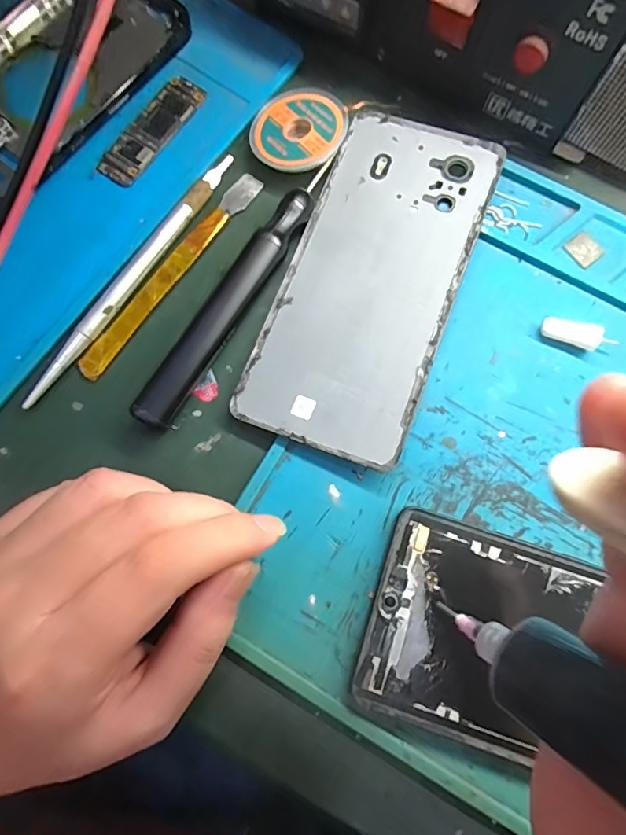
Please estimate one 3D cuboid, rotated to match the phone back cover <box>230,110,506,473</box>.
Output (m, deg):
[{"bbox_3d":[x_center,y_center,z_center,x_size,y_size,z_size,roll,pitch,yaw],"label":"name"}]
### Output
[{"bbox_3d":[0.027,-0.062,0.218,0.071,0.007,0.159,21,80,5],"label":"phone back cover"}]

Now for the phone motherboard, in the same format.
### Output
[{"bbox_3d":[-0.077,-0.137,0.234,0.020,0.004,0.063,35,81,7],"label":"phone motherboard"}]

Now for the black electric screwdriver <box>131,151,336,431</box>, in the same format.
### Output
[{"bbox_3d":[-0.032,-0.056,0.214,0.016,0.013,0.137,31,81,6],"label":"black electric screwdriver"}]

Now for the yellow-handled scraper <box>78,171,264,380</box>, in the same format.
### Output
[{"bbox_3d":[-0.064,-0.067,0.225,0.011,0.005,0.120,35,81,7],"label":"yellow-handled scraper"}]

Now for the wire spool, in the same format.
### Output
[{"bbox_3d":[-0.007,-0.133,0.229,0.041,0.010,0.044,0,79,1],"label":"wire spool"}]

